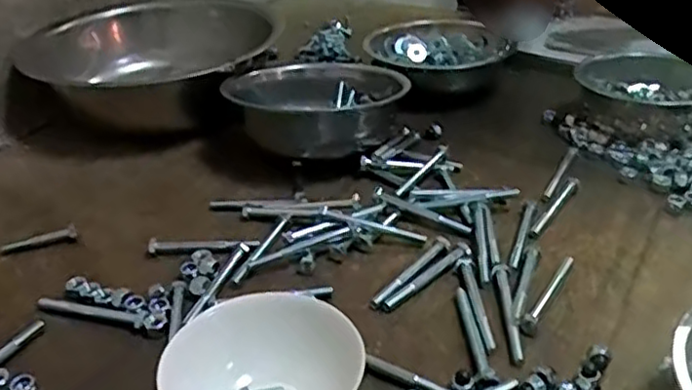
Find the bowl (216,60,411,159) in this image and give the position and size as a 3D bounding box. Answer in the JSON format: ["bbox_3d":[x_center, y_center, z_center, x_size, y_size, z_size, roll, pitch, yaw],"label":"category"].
[{"bbox_3d":[-0.033,-0.101,0.818,0.208,0.077,0.163,-13,31,-14],"label":"bowl"}]

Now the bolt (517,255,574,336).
[{"bbox_3d":[0.172,0.080,0.560,0.011,0.012,0.114,16,36,31],"label":"bolt"}]

